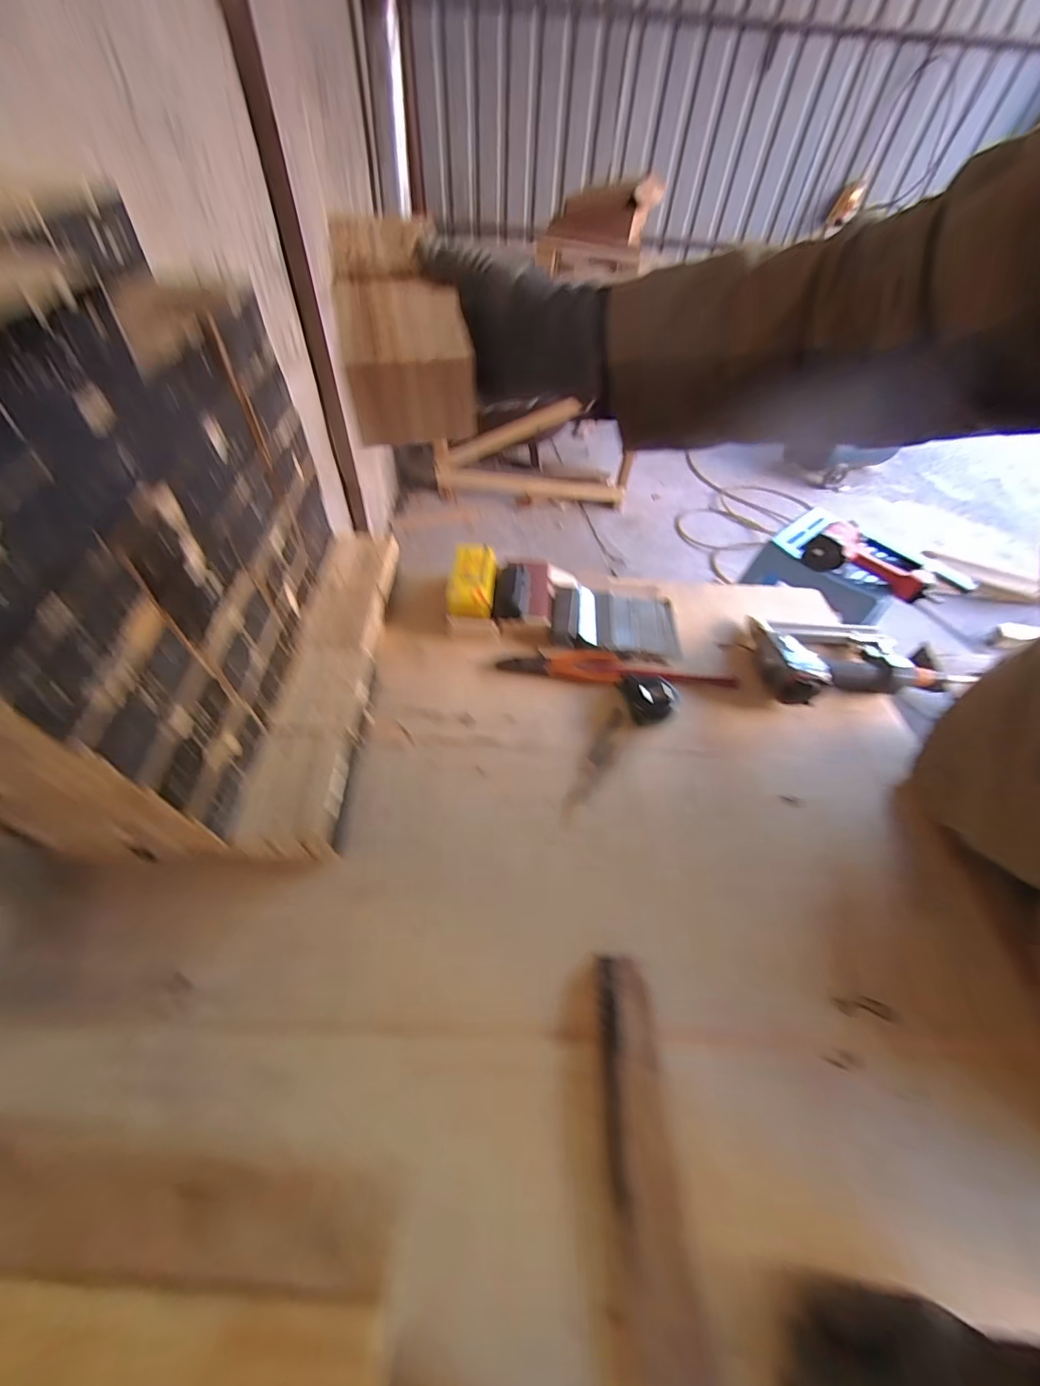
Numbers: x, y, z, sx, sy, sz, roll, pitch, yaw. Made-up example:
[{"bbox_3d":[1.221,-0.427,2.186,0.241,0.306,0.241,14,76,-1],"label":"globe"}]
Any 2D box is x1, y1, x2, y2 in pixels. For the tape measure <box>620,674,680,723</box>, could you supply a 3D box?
[{"bbox_3d":[0.175,0.002,0.623,0.068,0.029,0.073,2,51,-3],"label":"tape measure"}]

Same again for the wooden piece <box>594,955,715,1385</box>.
[{"bbox_3d":[0.093,0.384,0.332,0.061,0.015,0.334,2,51,-3],"label":"wooden piece"}]

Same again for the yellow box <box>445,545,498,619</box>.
[{"bbox_3d":[-0.069,-0.173,0.688,0.063,0.042,0.128,4,53,-1],"label":"yellow box"}]

